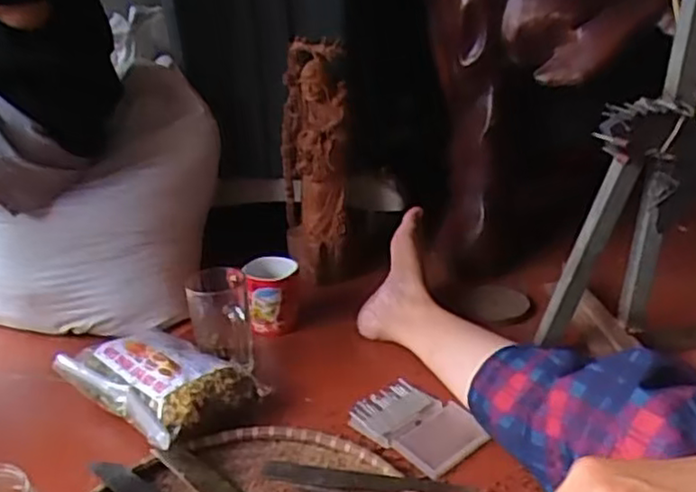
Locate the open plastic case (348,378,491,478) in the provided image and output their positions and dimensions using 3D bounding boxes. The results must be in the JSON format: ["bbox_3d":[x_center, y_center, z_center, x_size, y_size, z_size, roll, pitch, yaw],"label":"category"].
[{"bbox_3d":[0.080,0.198,0.772,0.100,0.015,0.135,-21,29,-38],"label":"open plastic case"}]

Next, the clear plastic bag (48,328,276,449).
[{"bbox_3d":[-0.225,0.159,0.815,0.235,0.069,0.143,18,30,39],"label":"clear plastic bag"}]

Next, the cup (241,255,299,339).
[{"bbox_3d":[-0.107,0.071,0.984,0.078,0.090,0.072,-5,23,-6],"label":"cup"}]

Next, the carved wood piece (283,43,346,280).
[{"bbox_3d":[-0.050,-0.123,1.080,0.106,0.361,0.097,-4,23,-5],"label":"carved wood piece"}]

